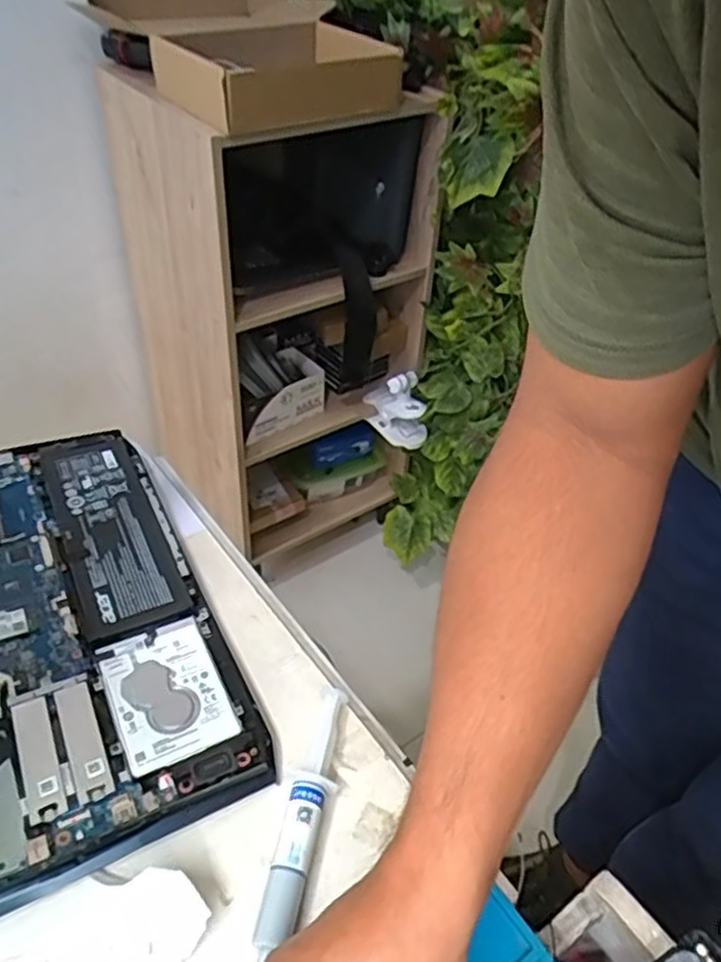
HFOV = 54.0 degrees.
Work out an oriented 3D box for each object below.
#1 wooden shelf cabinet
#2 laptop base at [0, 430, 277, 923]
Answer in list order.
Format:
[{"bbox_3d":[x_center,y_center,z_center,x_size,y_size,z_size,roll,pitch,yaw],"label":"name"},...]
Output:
[{"bbox_3d":[-0.138,-0.274,1.250,0.410,0.821,0.345,-27,51,-30],"label":"wooden shelf cabinet"},{"bbox_3d":[-0.244,0.098,0.502,0.242,0.021,0.368,-18,47,-22],"label":"laptop base"}]

